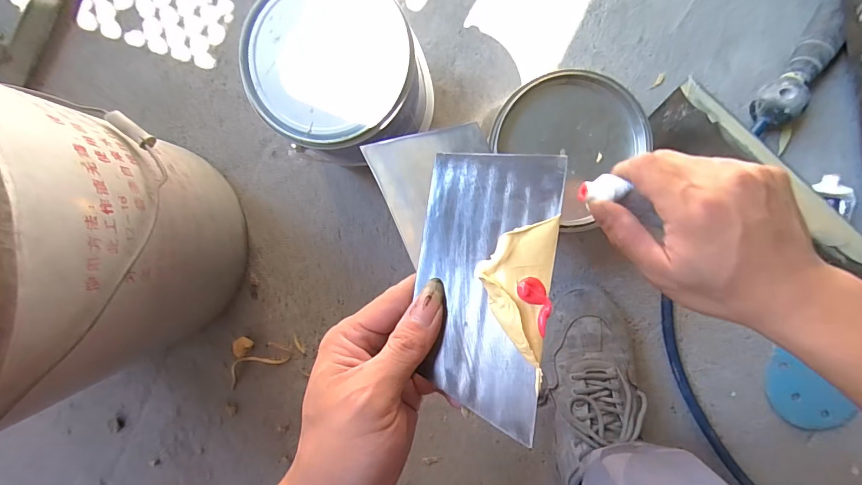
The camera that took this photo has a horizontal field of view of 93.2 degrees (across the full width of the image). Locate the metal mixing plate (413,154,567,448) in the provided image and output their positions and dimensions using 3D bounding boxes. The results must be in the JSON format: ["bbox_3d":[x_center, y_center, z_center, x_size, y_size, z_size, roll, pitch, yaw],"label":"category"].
[{"bbox_3d":[0.026,0.020,0.217,0.073,0.012,0.141,5,82,23],"label":"metal mixing plate"}]

